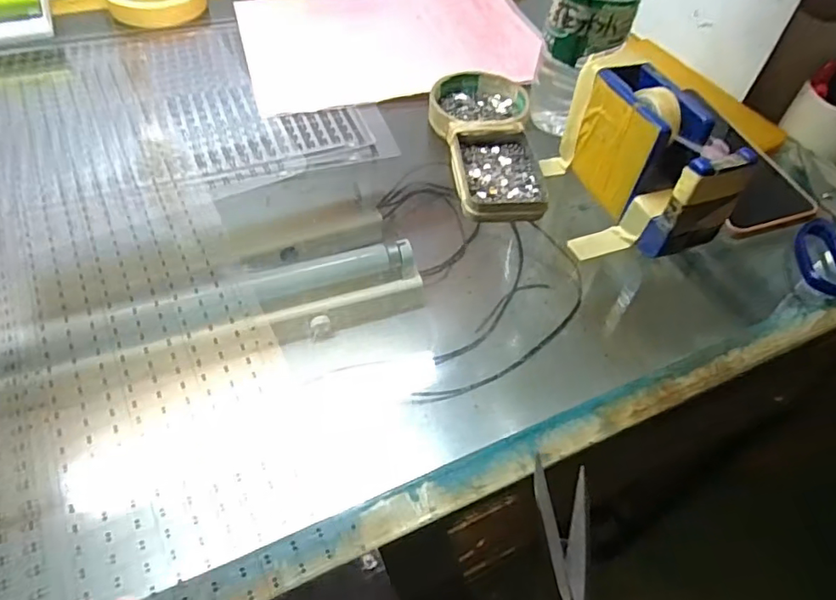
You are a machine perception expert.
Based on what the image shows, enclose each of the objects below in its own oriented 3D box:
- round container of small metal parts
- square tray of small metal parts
[{"bbox_3d":[0.051,-0.162,0.469,0.081,0.020,0.081,2,50,-2],"label":"round container of small metal parts"},{"bbox_3d":[0.060,-0.096,0.416,0.066,0.015,0.089,-2,51,-5],"label":"square tray of small metal parts"}]

